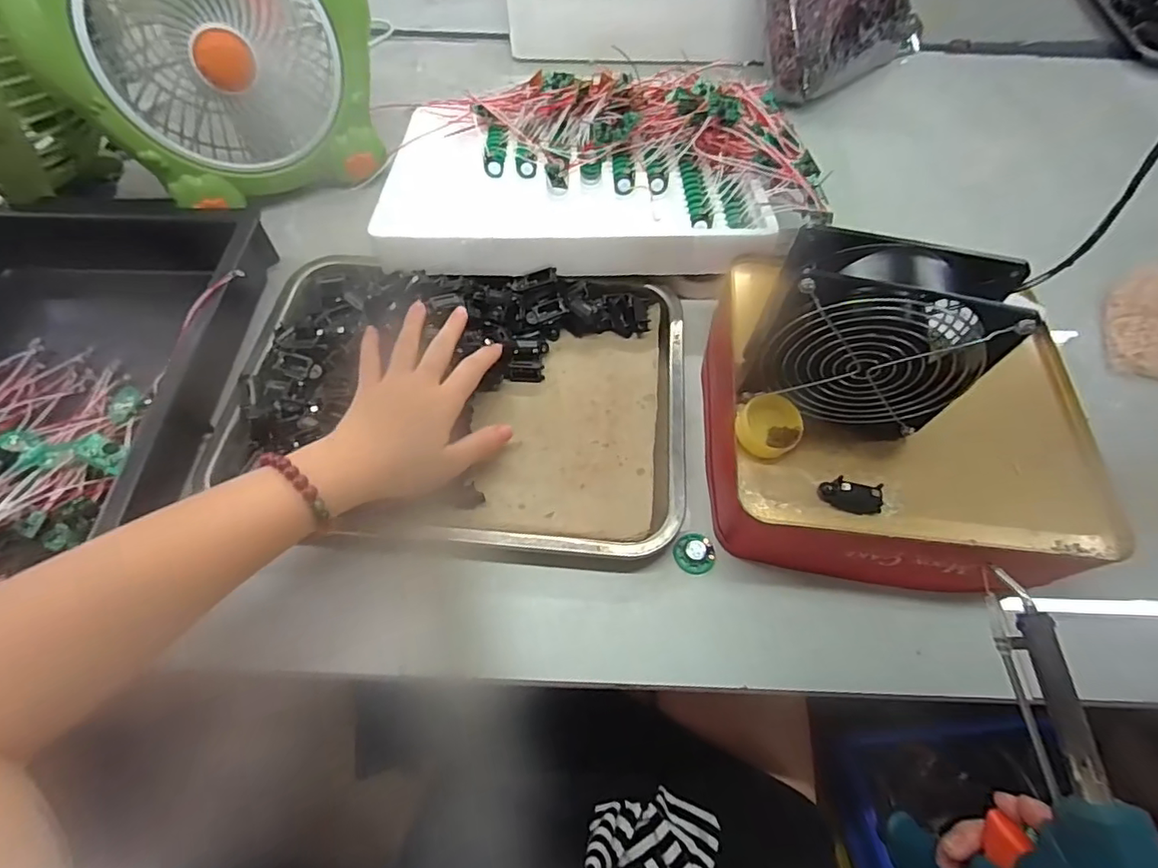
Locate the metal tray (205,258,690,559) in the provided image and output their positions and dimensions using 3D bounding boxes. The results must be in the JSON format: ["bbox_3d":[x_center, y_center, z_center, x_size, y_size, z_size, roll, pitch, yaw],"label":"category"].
[{"bbox_3d":[-0.091,-0.038,0.428,0.347,0.044,0.252,5,61,2],"label":"metal tray"}]

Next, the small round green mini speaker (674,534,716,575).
[{"bbox_3d":[0.082,0.085,0.383,0.029,0.004,0.027,-7,61,-4],"label":"small round green mini speaker"}]

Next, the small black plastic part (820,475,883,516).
[{"bbox_3d":[0.168,0.038,0.334,0.035,0.014,0.017,12,62,6],"label":"small black plastic part"}]

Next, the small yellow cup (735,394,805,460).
[{"bbox_3d":[0.125,-0.006,0.353,0.043,0.022,0.037,-33,66,-17],"label":"small yellow cup"}]

